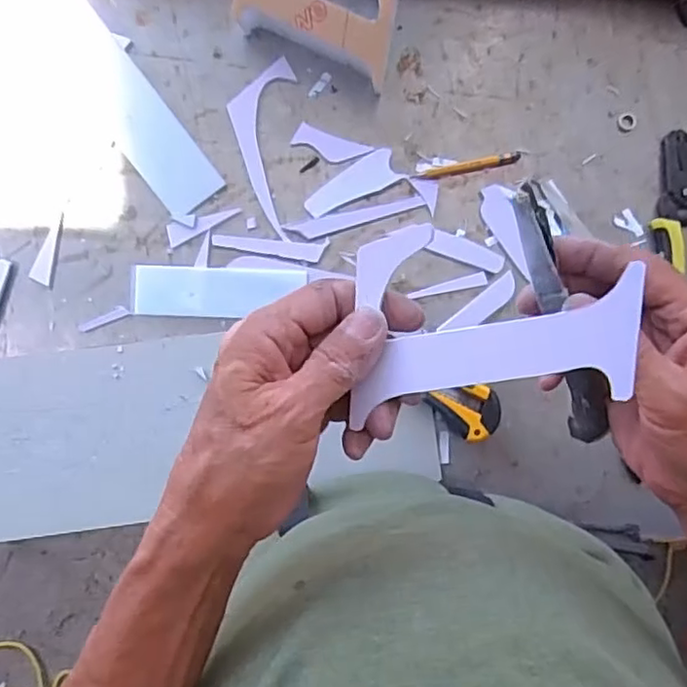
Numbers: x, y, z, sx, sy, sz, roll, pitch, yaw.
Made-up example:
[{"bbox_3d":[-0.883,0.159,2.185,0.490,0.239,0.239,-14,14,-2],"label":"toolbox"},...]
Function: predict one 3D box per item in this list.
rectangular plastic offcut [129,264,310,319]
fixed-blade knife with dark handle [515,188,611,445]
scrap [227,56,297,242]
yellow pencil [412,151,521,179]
[{"bbox_3d":[-0.098,-0.040,0.501,0.130,0.004,0.039,2,89,0],"label":"rectangular plastic offcut"},{"bbox_3d":[0.107,-0.010,0.311,0.023,0.015,0.137,-28,113,-4],"label":"fixed-blade knife with dark handle"},{"bbox_3d":[-0.066,-0.158,0.513,0.050,0.004,0.148,-1,86,-2],"label":"scrap"},{"bbox_3d":[0.102,-0.145,0.520,0.088,0.004,0.009,-12,87,-3],"label":"yellow pencil"}]

